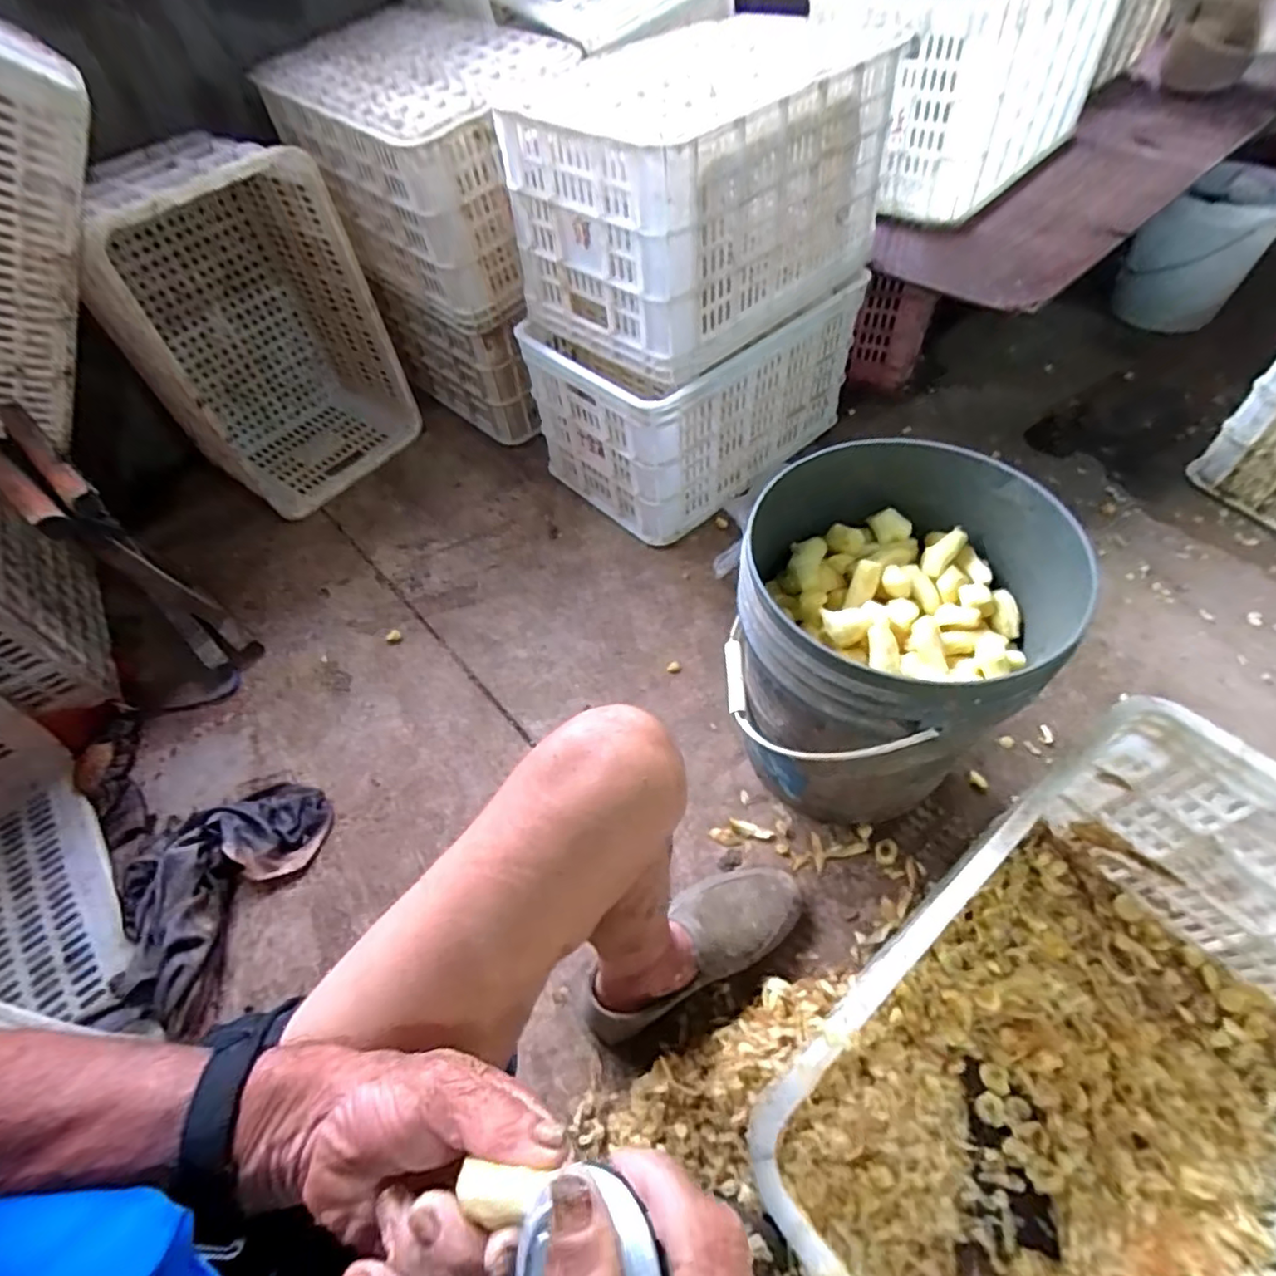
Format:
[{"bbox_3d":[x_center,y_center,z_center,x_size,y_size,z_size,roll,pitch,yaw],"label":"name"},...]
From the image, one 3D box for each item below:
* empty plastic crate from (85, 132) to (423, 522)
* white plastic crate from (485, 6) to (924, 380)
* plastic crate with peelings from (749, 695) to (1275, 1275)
[{"bbox_3d":[-0.686,-0.552,1.126,0.307,0.492,0.392,34,64,25],"label":"empty plastic crate"},{"bbox_3d":[0.105,-0.669,0.934,0.515,0.294,0.342,-36,56,-23],"label":"white plastic crate"},{"bbox_3d":[0.382,0.373,0.503,0.512,0.301,0.355,-34,55,-22],"label":"plastic crate with peelings"}]

